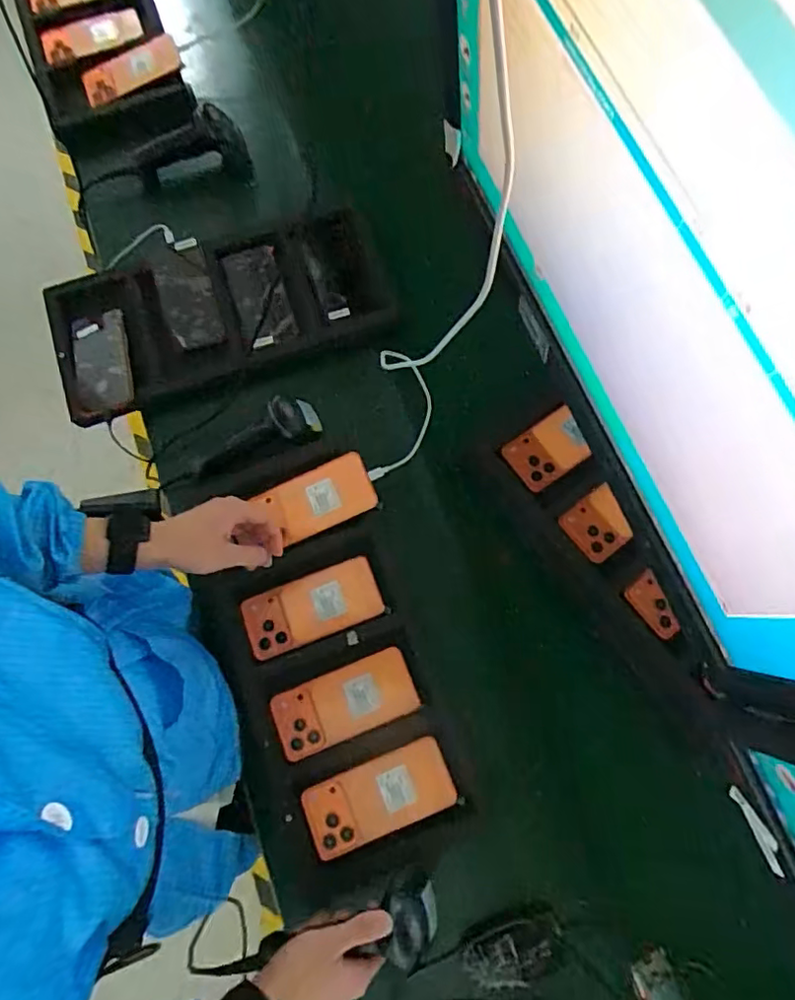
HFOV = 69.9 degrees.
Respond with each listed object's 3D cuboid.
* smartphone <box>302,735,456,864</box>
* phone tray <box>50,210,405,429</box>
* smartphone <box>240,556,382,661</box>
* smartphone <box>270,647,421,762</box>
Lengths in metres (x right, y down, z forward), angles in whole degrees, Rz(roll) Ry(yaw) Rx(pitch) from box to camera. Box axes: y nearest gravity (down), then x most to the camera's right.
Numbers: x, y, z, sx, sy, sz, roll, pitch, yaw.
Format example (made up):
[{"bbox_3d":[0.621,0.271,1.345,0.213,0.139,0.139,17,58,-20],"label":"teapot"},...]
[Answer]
[{"bbox_3d":[-0.021,0.336,0.642,0.164,0.006,0.075,-21,76,-6],"label":"smartphone"},{"bbox_3d":[-0.259,-0.279,0.844,0.471,0.058,0.213,-19,76,-5],"label":"phone tray"},{"bbox_3d":[-0.105,0.132,0.693,0.165,0.010,0.078,-20,76,-6],"label":"smartphone"},{"bbox_3d":[-0.062,0.238,0.666,0.163,0.009,0.076,-21,76,-6],"label":"smartphone"}]

